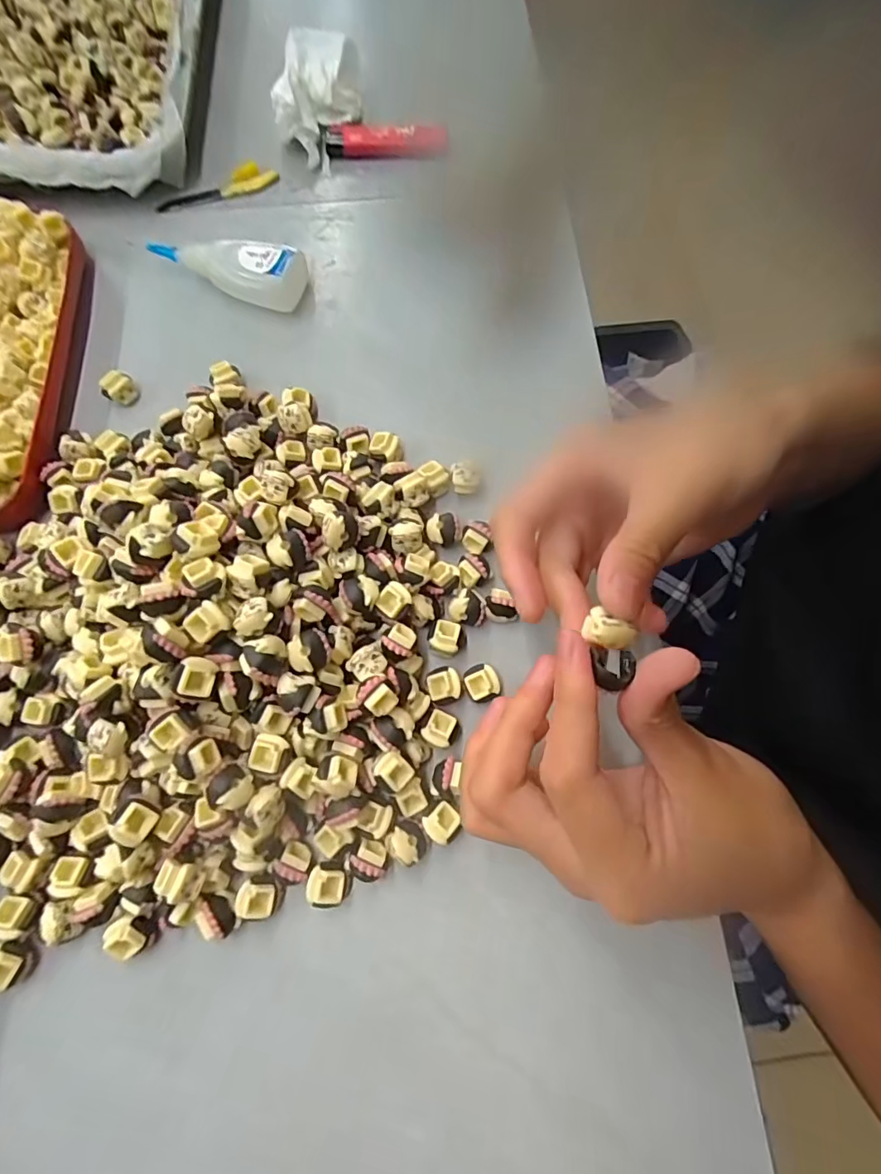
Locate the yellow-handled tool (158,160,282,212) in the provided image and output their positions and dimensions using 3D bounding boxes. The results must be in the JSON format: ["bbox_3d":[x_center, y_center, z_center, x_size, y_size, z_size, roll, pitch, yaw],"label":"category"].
[{"bbox_3d":[-0.143,-0.255,0.334,0.078,0.008,0.016,-26,74,-7],"label":"yellow-handled tool"}]

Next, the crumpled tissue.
[{"bbox_3d":[-0.080,-0.327,0.343,0.053,0.027,0.099,3,74,0],"label":"crumpled tissue"}]

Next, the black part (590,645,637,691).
[{"bbox_3d":[0.053,0.025,0.161,0.013,0.004,0.013,8,74,1],"label":"black part"}]

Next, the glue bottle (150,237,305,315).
[{"bbox_3d":[-0.122,-0.182,0.304,0.092,0.027,0.029,13,73,4],"label":"glue bottle"}]

